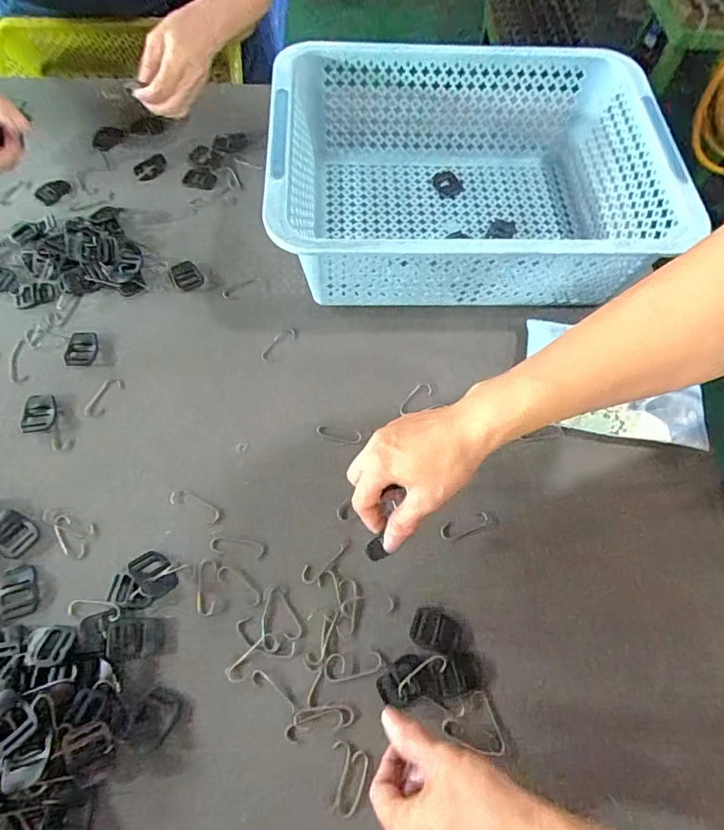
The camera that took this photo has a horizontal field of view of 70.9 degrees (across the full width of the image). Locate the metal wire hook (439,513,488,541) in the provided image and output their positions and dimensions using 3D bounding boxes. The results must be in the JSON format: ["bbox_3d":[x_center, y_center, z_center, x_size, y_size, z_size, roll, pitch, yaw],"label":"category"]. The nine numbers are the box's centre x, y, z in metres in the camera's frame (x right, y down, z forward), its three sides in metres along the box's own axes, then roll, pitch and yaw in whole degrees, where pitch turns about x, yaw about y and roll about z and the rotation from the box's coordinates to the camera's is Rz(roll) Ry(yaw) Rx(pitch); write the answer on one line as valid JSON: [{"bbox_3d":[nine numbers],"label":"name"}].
[{"bbox_3d":[0.088,0.094,0.435,0.044,0.004,0.015,-20,67,-12],"label":"metal wire hook"}]

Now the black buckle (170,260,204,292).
[{"bbox_3d":[-0.187,-0.150,0.542,0.028,0.004,0.036,-25,68,-13],"label":"black buckle"}]

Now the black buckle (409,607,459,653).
[{"bbox_3d":[0.057,0.168,0.398,0.036,0.005,0.028,19,65,7],"label":"black buckle"}]

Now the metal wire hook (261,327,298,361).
[{"bbox_3d":[-0.085,-0.073,0.511,0.046,0.004,0.016,-39,72,-18],"label":"metal wire hook"}]

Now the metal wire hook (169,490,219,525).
[{"bbox_3d":[-0.143,0.077,0.434,0.047,0.004,0.016,26,66,10],"label":"metal wire hook"}]

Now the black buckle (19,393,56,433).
[{"bbox_3d":[-0.296,-0.002,0.465,0.028,0.005,0.037,-10,65,-7],"label":"black buckle"}]

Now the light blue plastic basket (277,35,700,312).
[{"bbox_3d":[0.104,-0.240,0.531,0.377,0.117,0.280,-1,65,-3],"label":"light blue plastic basket"}]

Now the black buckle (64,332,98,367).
[{"bbox_3d":[-0.273,-0.065,0.495,0.029,0.004,0.037,4,64,0],"label":"black buckle"}]

